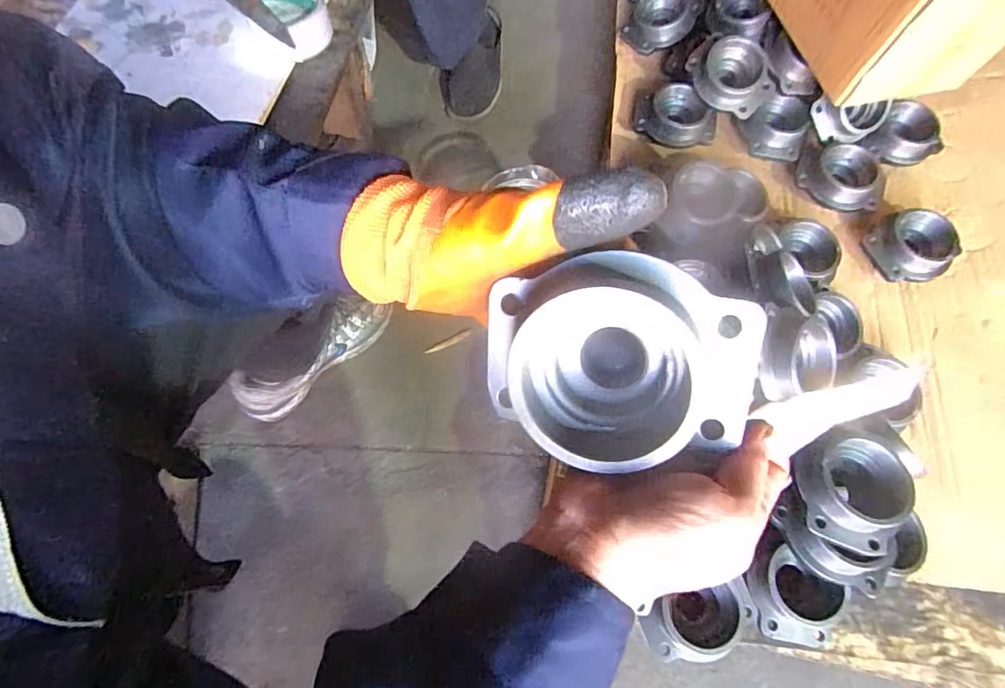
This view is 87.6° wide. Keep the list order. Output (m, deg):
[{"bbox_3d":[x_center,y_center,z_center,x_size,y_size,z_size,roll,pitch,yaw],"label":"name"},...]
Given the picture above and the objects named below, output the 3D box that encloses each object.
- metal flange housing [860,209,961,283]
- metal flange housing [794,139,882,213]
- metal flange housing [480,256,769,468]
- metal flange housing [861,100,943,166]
[{"bbox_3d":[0.557,-0.132,0.719,0.098,0.046,0.096,0,69,-1],"label":"metal flange housing"},{"bbox_3d":[0.495,-0.243,0.772,0.125,0.045,0.092,36,73,12],"label":"metal flange housing"},{"bbox_3d":[0.053,0.010,0.252,0.123,0.060,0.106,10,108,15],"label":"metal flange housing"},{"bbox_3d":[0.612,-0.314,0.796,0.094,0.044,0.101,0,69,-1],"label":"metal flange housing"}]

